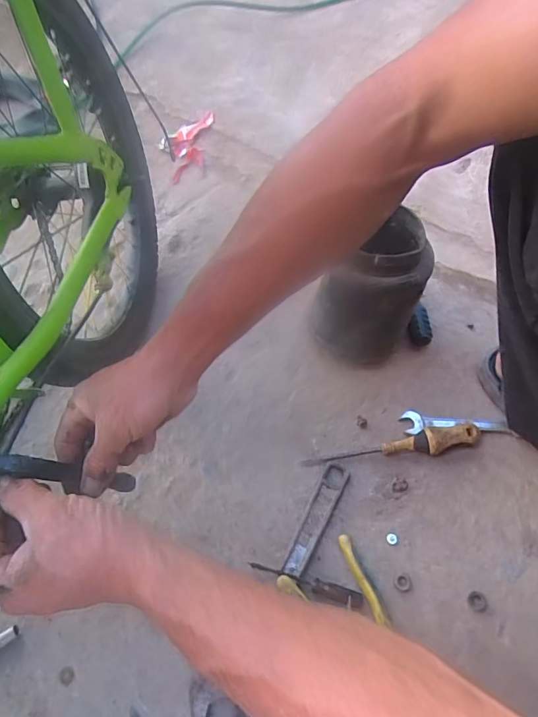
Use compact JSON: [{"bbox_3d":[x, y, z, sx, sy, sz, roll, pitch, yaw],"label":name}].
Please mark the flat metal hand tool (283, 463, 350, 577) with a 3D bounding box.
[{"bbox_3d":[0.057,0.186,0.519,0.028,0.010,0.136,22,61,16],"label":"flat metal hand tool"}]

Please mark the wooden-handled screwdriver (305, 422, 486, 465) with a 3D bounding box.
[{"bbox_3d":[0.147,0.108,0.545,0.209,0.034,0.028,-7,57,-1],"label":"wooden-handled screwdriver"}]

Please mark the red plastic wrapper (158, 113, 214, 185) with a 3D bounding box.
[{"bbox_3d":[-0.160,-0.436,0.926,0.126,0.034,0.169,-15,58,-6],"label":"red plastic wrapper"}]

